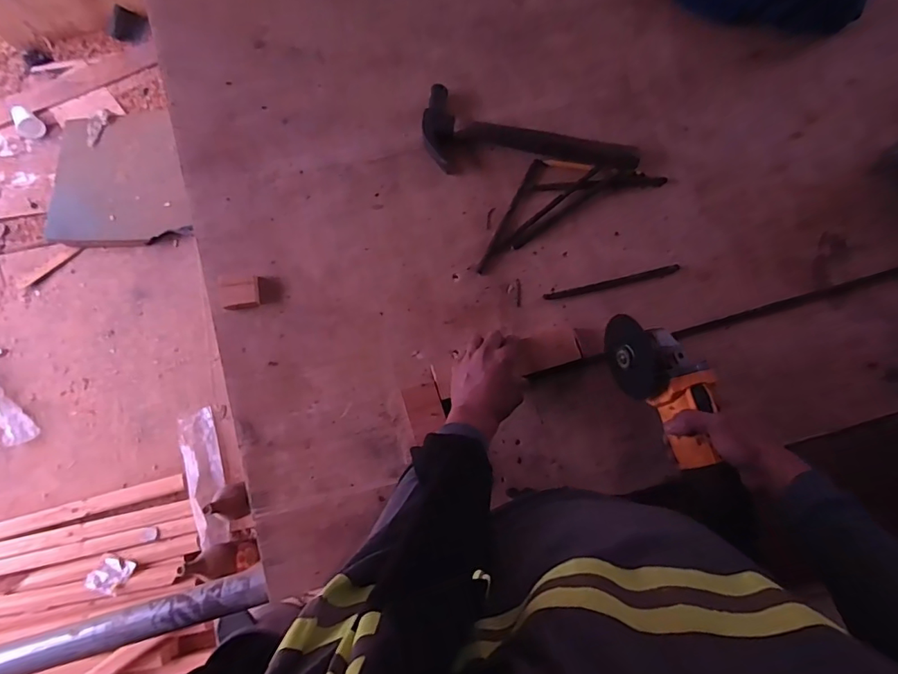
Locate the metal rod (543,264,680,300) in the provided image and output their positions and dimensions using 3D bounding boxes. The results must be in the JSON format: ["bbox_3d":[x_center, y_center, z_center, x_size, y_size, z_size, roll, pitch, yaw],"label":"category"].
[{"bbox_3d":[0.233,-0.077,0.708,0.194,0.012,0.010,-12,80,-2],"label":"metal rod"}]

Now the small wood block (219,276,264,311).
[{"bbox_3d":[-0.293,-0.063,0.696,0.054,0.015,0.049,-11,80,-2],"label":"small wood block"}]

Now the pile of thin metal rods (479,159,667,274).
[{"bbox_3d":[0.157,-0.211,0.723,0.296,0.010,0.111,-27,81,-4],"label":"pile of thin metal rods"}]

